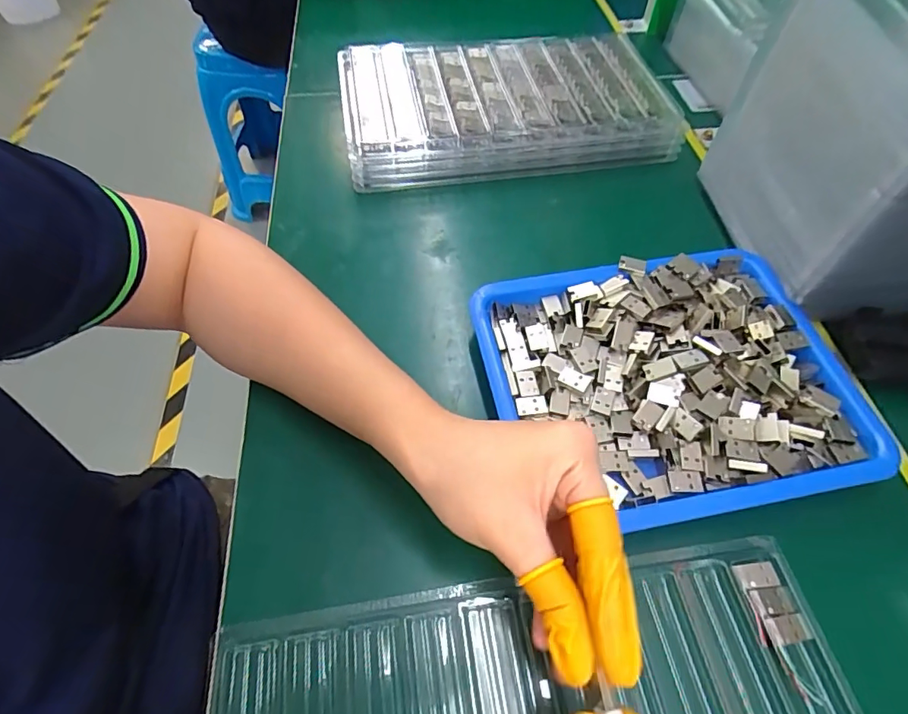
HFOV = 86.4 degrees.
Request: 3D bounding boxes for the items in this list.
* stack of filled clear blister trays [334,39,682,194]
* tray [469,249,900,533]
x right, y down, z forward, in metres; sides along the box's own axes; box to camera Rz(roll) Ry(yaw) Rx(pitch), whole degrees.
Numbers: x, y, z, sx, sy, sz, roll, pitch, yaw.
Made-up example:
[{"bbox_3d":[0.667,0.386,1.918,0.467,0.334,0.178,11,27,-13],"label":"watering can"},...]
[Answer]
[{"bbox_3d":[0.048,-0.242,0.464,0.297,0.049,0.181,-5,57,-2],"label":"stack of filled clear blister trays"},{"bbox_3d":[0.130,0.012,0.300,0.212,0.029,0.168,-9,57,-5],"label":"tray"}]

